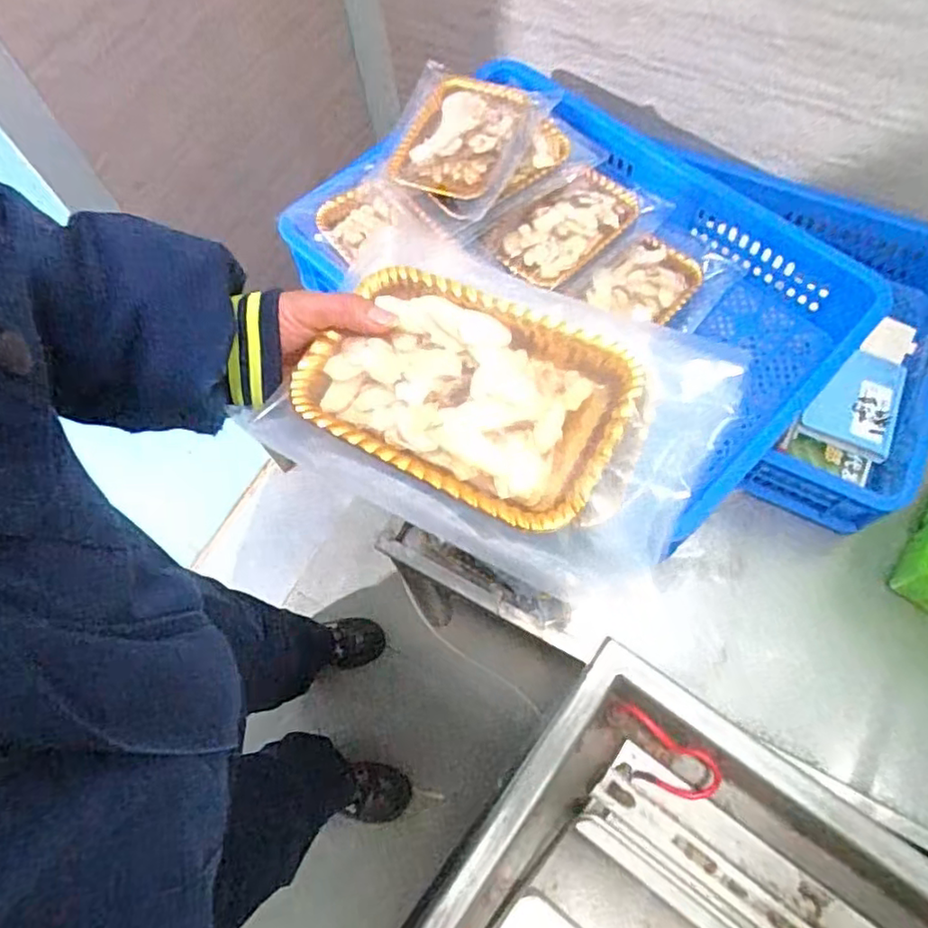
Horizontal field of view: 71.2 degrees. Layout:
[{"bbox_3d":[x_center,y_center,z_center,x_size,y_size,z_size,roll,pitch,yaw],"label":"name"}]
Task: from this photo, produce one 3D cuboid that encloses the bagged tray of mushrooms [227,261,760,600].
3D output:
[{"bbox_3d":[0.019,-0.031,0.368,0.235,0.048,0.150,25,78,7],"label":"bagged tray of mushrooms"}]

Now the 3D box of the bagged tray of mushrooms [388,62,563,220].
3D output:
[{"bbox_3d":[0.003,-0.393,0.780,0.164,0.041,0.205,15,77,5],"label":"bagged tray of mushrooms"}]

